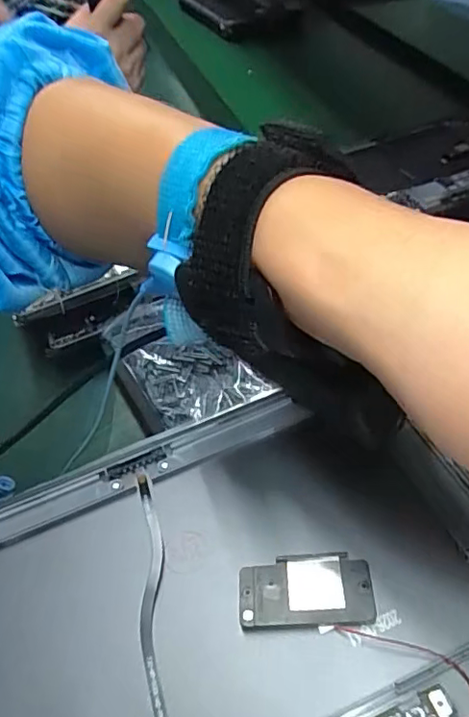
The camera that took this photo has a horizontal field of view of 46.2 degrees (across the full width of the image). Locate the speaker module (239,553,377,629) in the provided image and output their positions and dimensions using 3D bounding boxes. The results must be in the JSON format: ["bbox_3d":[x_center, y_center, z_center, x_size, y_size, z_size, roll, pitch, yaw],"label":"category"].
[{"bbox_3d":[0.022,0.070,0.167,0.040,0.004,0.020,-4,52,4],"label":"speaker module"}]

